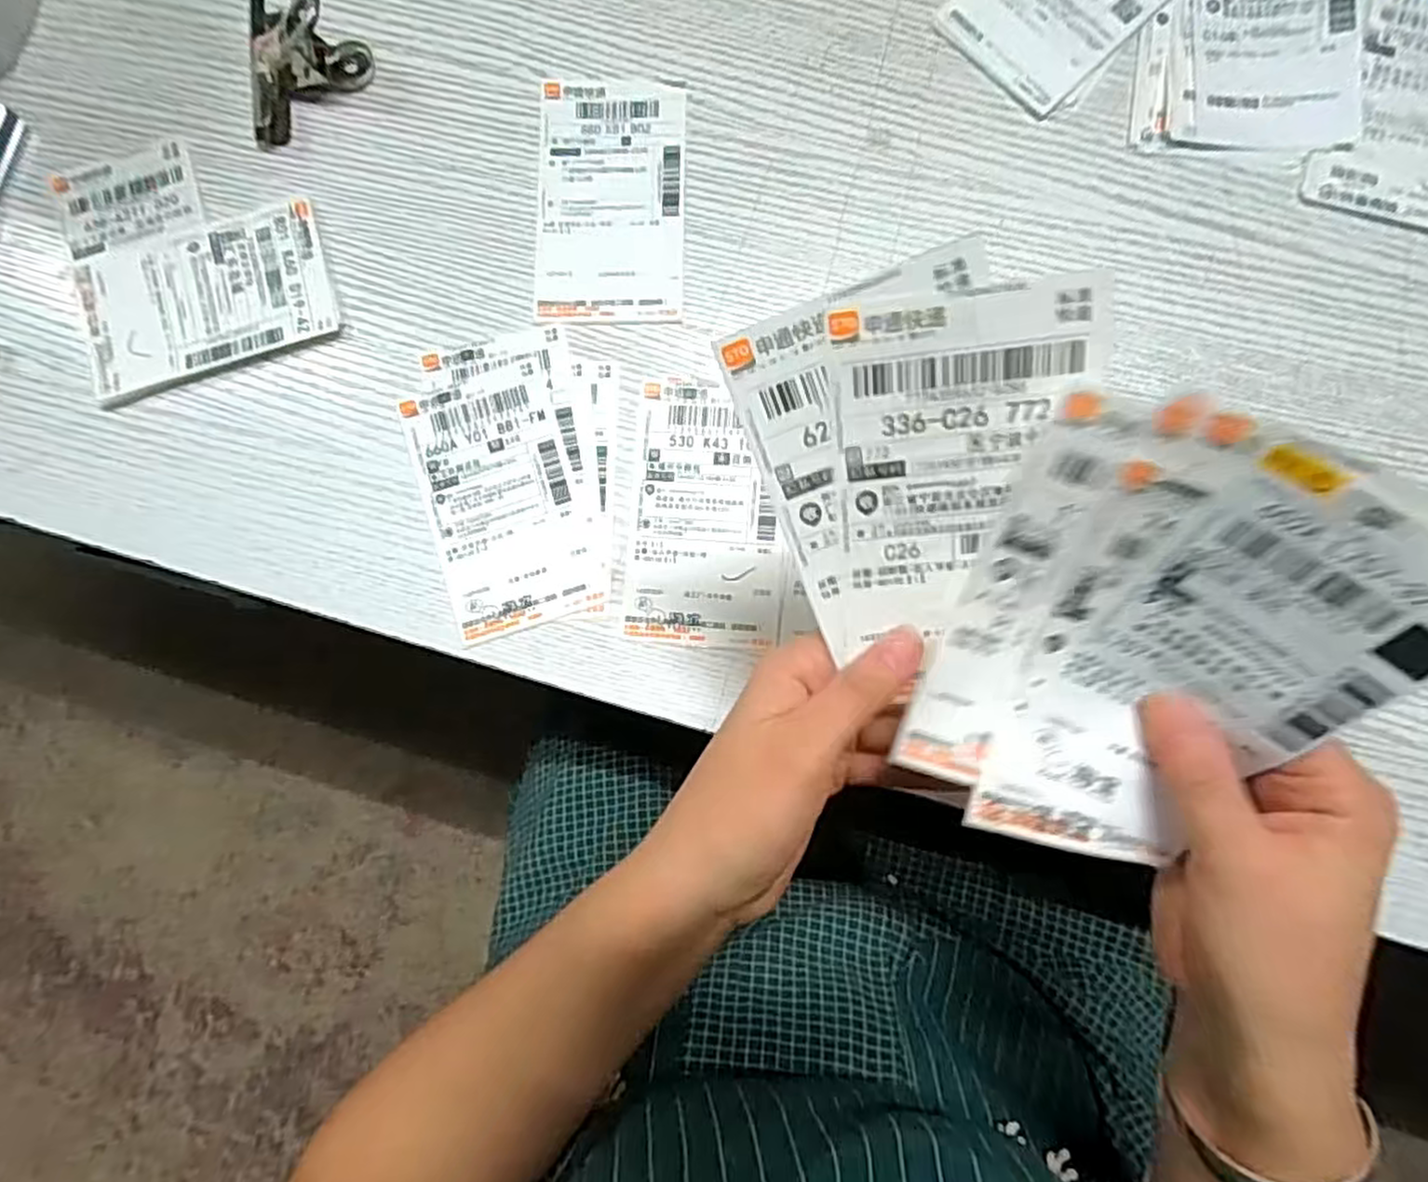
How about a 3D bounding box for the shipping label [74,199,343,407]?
[{"bbox_3d":[-0.264,-0.151,0.386,0.131,0.009,0.078,-18,85,2],"label":"shipping label"}]

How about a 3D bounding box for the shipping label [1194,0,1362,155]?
[{"bbox_3d":[0.276,-0.279,0.363,0.073,0.007,0.129,4,86,4],"label":"shipping label"}]

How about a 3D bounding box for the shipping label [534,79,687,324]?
[{"bbox_3d":[-0.053,-0.200,0.379,0.075,0.004,0.127,1,86,4],"label":"shipping label"}]

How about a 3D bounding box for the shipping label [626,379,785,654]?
[{"bbox_3d":[-0.003,-0.038,0.361,0.073,0.004,0.126,3,86,4],"label":"shipping label"}]

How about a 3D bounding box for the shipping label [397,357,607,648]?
[{"bbox_3d":[-0.106,-0.045,0.368,0.072,0.004,0.129,-17,85,2],"label":"shipping label"}]

